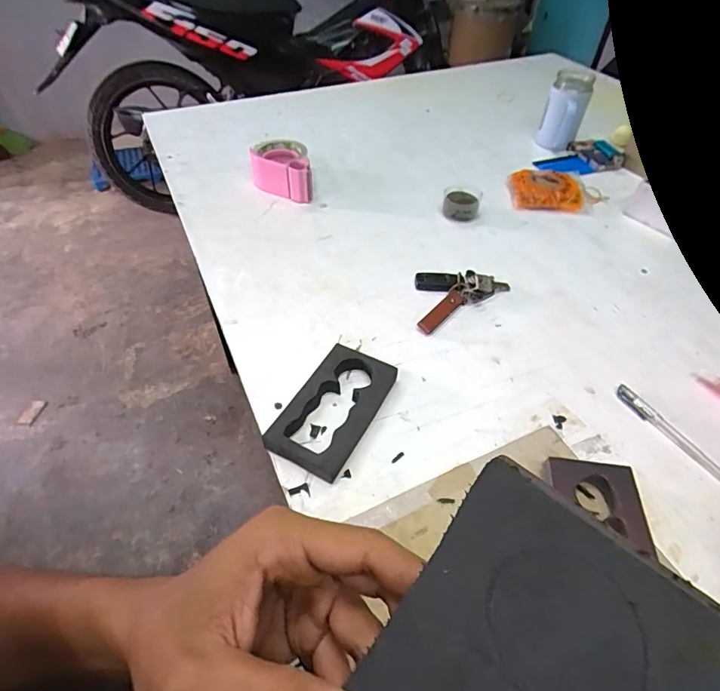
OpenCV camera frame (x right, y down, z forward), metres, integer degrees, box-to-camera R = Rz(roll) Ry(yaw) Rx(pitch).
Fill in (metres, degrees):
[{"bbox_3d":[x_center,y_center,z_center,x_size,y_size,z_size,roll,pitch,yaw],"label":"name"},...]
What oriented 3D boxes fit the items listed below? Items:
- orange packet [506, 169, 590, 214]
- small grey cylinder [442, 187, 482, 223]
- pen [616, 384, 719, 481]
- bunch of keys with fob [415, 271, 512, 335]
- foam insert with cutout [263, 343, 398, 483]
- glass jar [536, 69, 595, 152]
[{"bbox_3d":[0.328,-0.271,0.762,0.129,0.040,0.086,5,50,3],"label":"orange packet"},{"bbox_3d":[0.171,-0.239,0.746,0.059,0.032,0.061,9,50,6],"label":"small grey cylinder"},{"bbox_3d":[0.336,0.093,0.477,0.019,0.007,0.131,-25,55,-21],"label":"pen"},{"bbox_3d":[0.122,-0.079,0.605,0.150,0.020,0.084,-28,56,-23],"label":"bunch of keys with fob"},{"bbox_3d":[-0.028,0.069,0.476,0.081,0.028,0.149,23,53,17],"label":"foam insert with cutout"},{"bbox_3d":[0.399,-0.457,0.860,0.072,0.122,0.063,20,52,15],"label":"glass jar"}]

